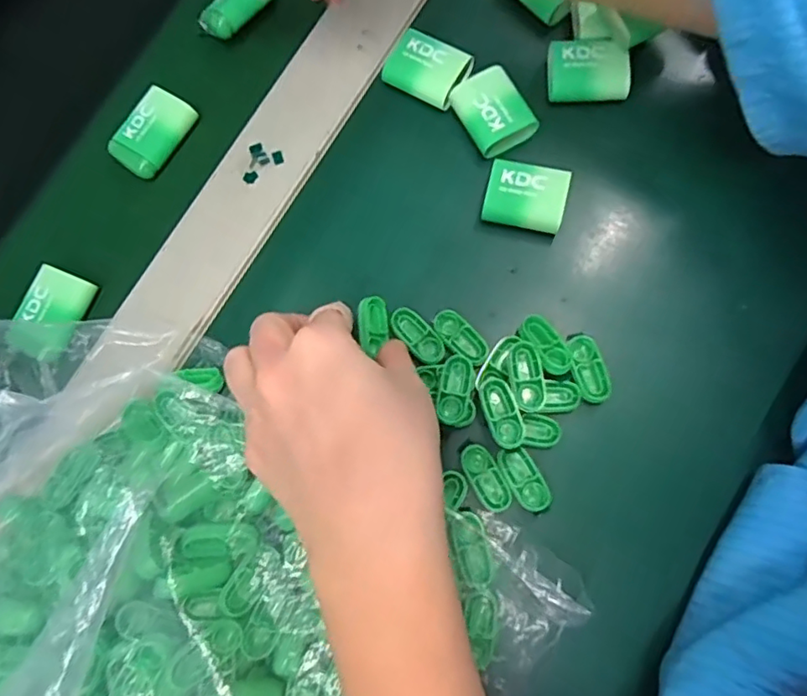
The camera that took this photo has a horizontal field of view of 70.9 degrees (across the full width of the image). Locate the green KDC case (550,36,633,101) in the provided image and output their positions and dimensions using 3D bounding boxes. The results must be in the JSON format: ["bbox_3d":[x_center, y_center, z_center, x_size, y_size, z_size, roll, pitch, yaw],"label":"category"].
[{"bbox_3d":[0.104,-0.156,0.318,0.044,0.010,0.034,2,98,6],"label":"green KDC case"}]

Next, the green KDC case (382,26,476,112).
[{"bbox_3d":[0.014,-0.161,0.329,0.044,0.017,0.032,30,81,11],"label":"green KDC case"}]

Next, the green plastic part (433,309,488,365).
[{"bbox_3d":[0.030,-0.007,0.293,0.015,0.004,0.034,-43,77,-6],"label":"green plastic part"}]

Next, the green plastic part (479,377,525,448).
[{"bbox_3d":[0.048,0.032,0.277,0.017,0.011,0.033,-26,76,-1],"label":"green plastic part"}]

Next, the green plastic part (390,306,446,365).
[{"bbox_3d":[0.007,-0.007,0.294,0.015,0.004,0.035,-43,77,-6],"label":"green plastic part"}]

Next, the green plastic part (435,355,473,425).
[{"bbox_3d":[0.025,0.020,0.281,0.015,0.008,0.032,7,88,3],"label":"green plastic part"}]

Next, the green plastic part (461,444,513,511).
[{"bbox_3d":[0.041,0.064,0.279,0.016,0.004,0.033,-26,76,-2],"label":"green plastic part"}]

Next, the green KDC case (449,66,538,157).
[{"bbox_3d":[0.051,-0.131,0.317,0.033,0.015,0.047,-30,76,-2],"label":"green KDC case"}]

